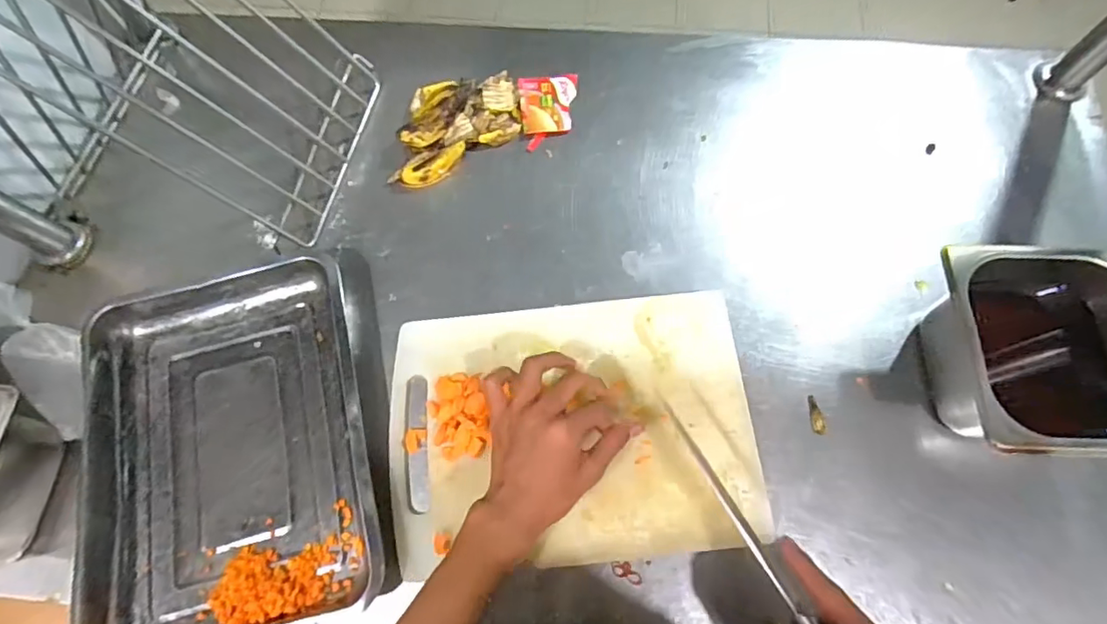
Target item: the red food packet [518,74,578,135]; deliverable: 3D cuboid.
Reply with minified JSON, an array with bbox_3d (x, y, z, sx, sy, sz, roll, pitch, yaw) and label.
[{"bbox_3d":[-0.005,-0.251,0.652,0.069,0.017,0.077,-5,70,-1],"label":"red food packet"}]

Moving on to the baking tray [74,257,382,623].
[{"bbox_3d":[-0.303,0.122,0.513,0.262,0.041,0.351,-15,70,-4],"label":"baking tray"}]

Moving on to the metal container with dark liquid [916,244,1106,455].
[{"bbox_3d":[0.417,0.044,0.485,0.154,0.118,0.168,2,70,2],"label":"metal container with dark liquid"}]

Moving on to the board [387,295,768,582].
[{"bbox_3d":[0.016,0.106,0.513,0.336,0.023,0.239,-5,70,-1],"label":"board"}]

